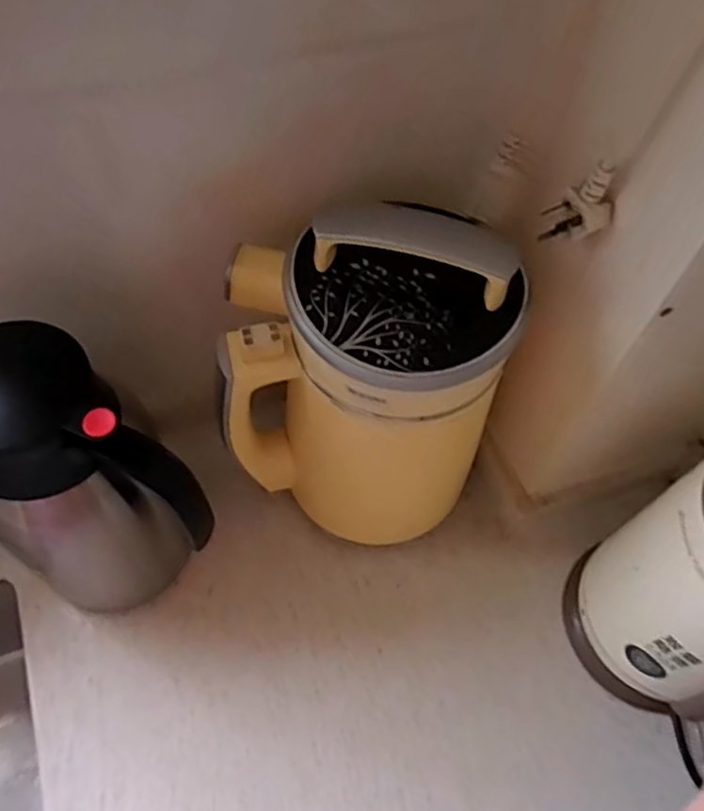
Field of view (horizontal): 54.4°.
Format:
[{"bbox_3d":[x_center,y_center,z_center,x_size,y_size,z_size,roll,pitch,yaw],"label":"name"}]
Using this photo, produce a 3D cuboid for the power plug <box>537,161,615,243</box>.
[{"bbox_3d":[0.136,-0.118,0.403,0.036,0.053,0.016,7,59,0],"label":"power plug"}]

